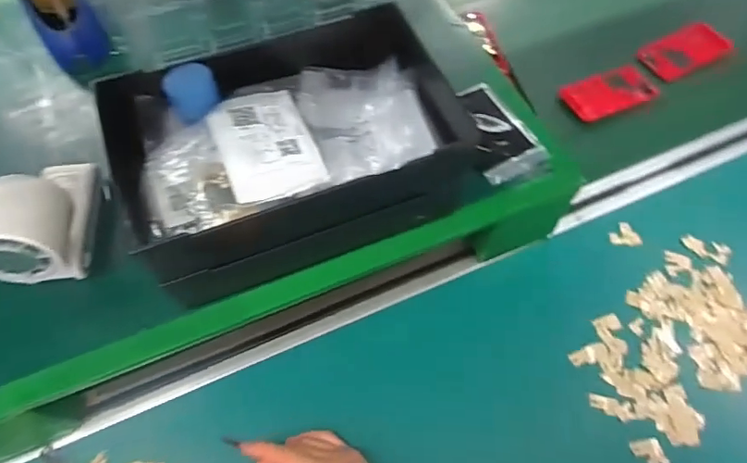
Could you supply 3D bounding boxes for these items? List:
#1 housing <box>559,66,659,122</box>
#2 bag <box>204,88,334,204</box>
[{"bbox_3d":[0.313,-0.185,0.689,0.123,0.012,0.068,-24,63,-14],"label":"housing"},{"bbox_3d":[-0.081,-0.067,0.394,0.069,0.013,0.109,-19,63,-11],"label":"bag"}]

